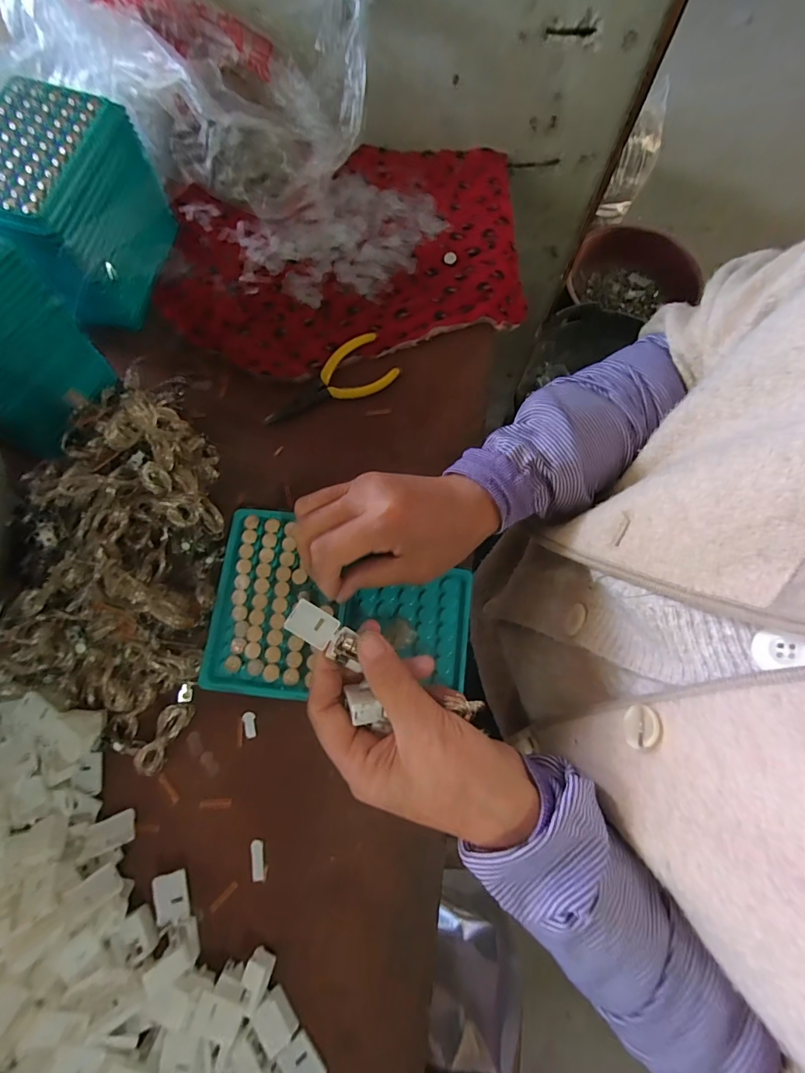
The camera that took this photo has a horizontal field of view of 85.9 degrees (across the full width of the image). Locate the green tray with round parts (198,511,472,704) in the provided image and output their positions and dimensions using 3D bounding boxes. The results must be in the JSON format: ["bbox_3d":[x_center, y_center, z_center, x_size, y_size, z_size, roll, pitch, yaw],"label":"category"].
[{"bbox_3d":[-0.093,0.048,0.322,0.088,0.021,0.130,7,75,2],"label":"green tray with round parts"}]

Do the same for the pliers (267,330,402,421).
[{"bbox_3d":[-0.064,-0.131,0.377,0.118,0.011,0.048,-32,77,-8],"label":"pliers"}]

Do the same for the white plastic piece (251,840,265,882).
[{"bbox_3d":[-0.098,0.219,0.291,0.008,0.004,0.024,-13,76,-4],"label":"white plastic piece"}]

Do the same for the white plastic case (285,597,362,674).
[{"bbox_3d":[-0.043,0.057,0.250,0.050,0.007,0.020,39,78,-5],"label":"white plastic case"}]

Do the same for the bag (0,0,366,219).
[{"bbox_3d":[-0.182,-0.400,0.385,0.291,0.113,0.108,13,76,3],"label":"bag"}]

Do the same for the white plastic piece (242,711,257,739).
[{"bbox_3d":[-0.110,0.137,0.314,0.009,0.004,0.019,-23,76,-6],"label":"white plastic piece"}]

